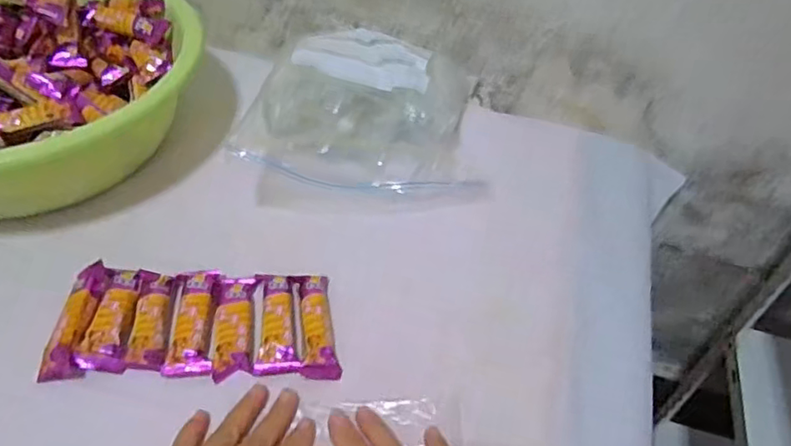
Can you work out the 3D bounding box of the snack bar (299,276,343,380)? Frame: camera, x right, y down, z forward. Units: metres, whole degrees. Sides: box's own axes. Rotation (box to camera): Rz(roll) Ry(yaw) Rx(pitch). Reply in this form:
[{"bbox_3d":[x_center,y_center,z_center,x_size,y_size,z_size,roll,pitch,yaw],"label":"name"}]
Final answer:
[{"bbox_3d":[-0.059,0.076,0.448,0.027,0.021,0.085,-3,47,-8],"label":"snack bar"}]

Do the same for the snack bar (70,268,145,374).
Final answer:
[{"bbox_3d":[-0.210,0.071,0.435,0.032,0.014,0.081,1,46,-4],"label":"snack bar"}]

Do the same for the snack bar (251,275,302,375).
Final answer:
[{"bbox_3d":[-0.092,0.073,0.450,0.031,0.014,0.091,-3,47,-8],"label":"snack bar"}]

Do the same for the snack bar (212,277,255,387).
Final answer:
[{"bbox_3d":[-0.123,0.074,0.445,0.026,0.018,0.088,-2,46,-7],"label":"snack bar"}]

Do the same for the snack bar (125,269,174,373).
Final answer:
[{"bbox_3d":[-0.182,0.070,0.437,0.028,0.010,0.083,-3,47,-8],"label":"snack bar"}]

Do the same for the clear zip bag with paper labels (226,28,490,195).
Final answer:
[{"bbox_3d":[-0.034,-0.116,0.579,0.229,0.093,0.154,3,46,-2],"label":"clear zip bag with paper labels"}]

